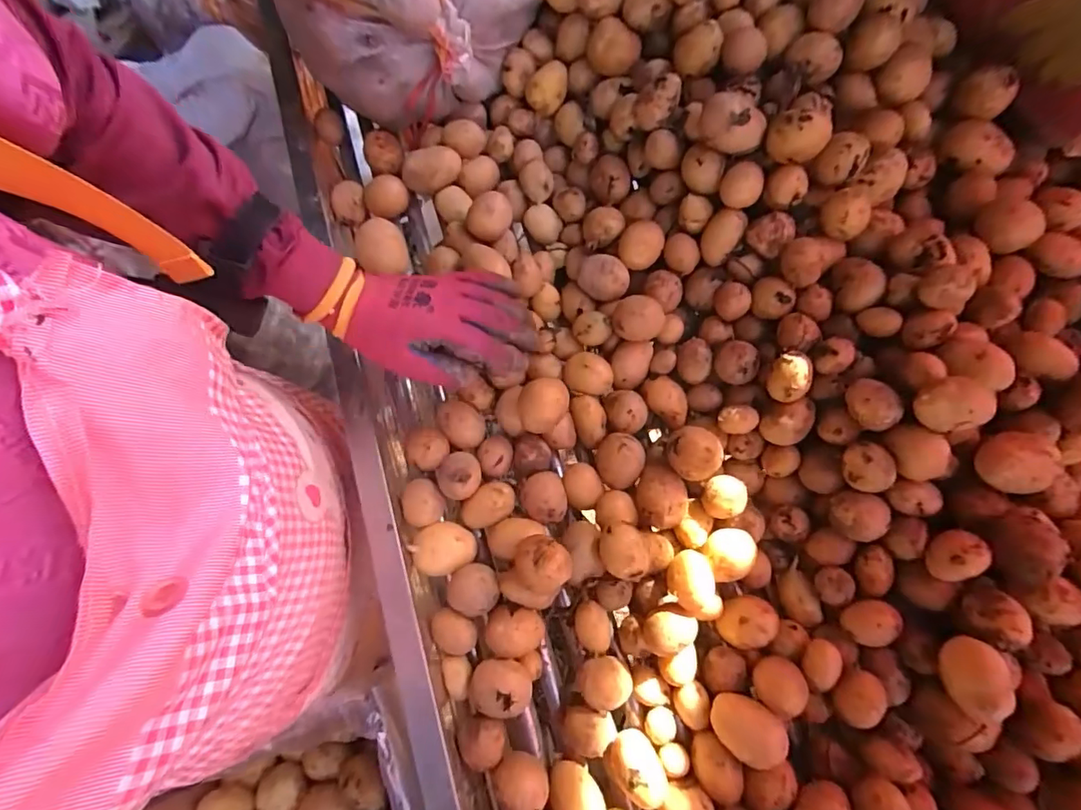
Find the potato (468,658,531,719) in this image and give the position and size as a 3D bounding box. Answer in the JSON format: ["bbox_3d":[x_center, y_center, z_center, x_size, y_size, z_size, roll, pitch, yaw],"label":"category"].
[{"bbox_3d":[-0.032,0.232,0.413,0.049,0.036,0.040,20,70,9],"label":"potato"}]

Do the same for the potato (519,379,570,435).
[{"bbox_3d":[0.003,0.004,0.464,0.044,0.040,0.046,2,68,2],"label":"potato"}]

